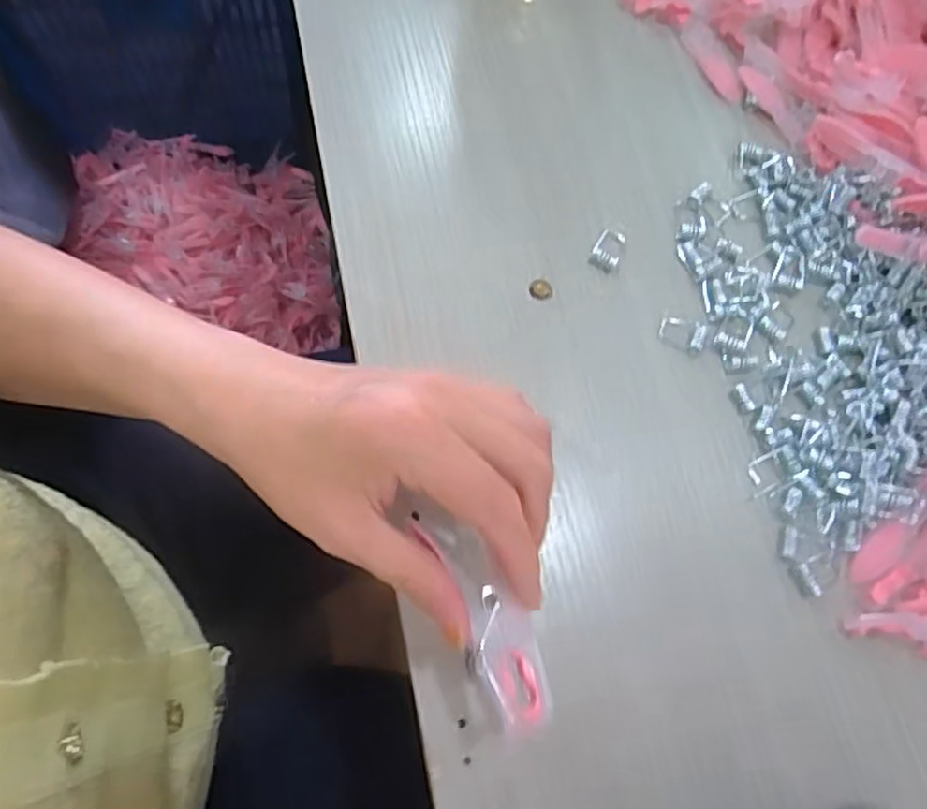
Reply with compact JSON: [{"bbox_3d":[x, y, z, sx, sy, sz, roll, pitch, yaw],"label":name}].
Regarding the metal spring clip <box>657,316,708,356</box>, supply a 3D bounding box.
[{"bbox_3d":[0.108,-0.036,0.326,0.023,0.004,0.016,19,69,-1],"label":"metal spring clip"}]

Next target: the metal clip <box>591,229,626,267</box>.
[{"bbox_3d":[0.074,-0.080,0.340,0.015,0.005,0.022,20,69,0],"label":"metal clip"}]

